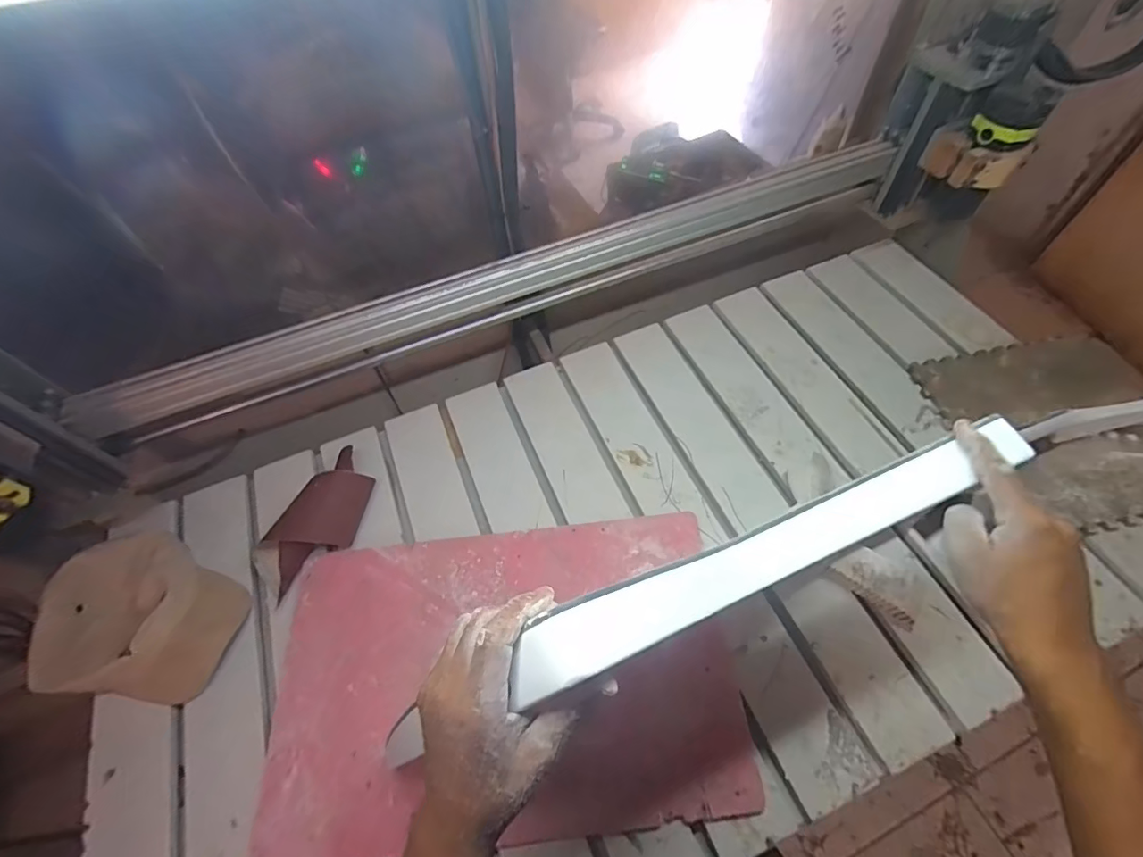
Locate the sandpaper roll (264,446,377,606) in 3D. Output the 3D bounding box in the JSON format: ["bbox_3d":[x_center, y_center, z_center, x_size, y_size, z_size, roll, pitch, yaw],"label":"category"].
[{"bbox_3d":[-0.348,0.128,0.689,0.075,0.062,0.210,16,60,12],"label":"sandpaper roll"}]

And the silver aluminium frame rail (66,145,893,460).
[{"bbox_3d":[-0.035,-0.208,0.721,1.180,0.111,0.045,-22,60,-10],"label":"silver aluminium frame rail"}]

